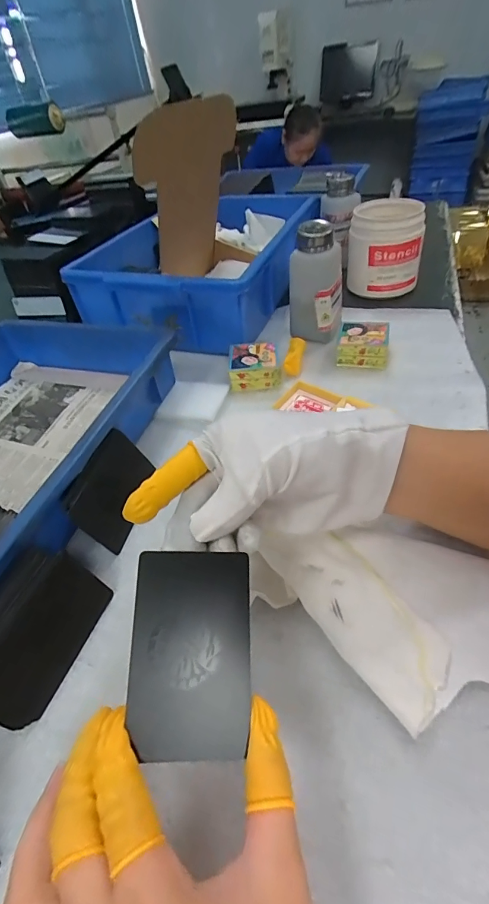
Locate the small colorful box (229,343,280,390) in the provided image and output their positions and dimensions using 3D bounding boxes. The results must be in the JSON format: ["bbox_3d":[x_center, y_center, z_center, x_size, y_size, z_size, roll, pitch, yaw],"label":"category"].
[{"bbox_3d":[0.011,-0.098,0.468,0.053,0.026,0.052,-4,44,4],"label":"small colorful box"}]

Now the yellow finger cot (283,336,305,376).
[{"bbox_3d":[0.059,-0.113,0.484,0.019,0.013,0.057,8,60,15],"label":"yellow finger cot"}]

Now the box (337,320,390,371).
[{"bbox_3d":[0.136,-0.122,0.478,0.053,0.033,0.051,6,46,14],"label":"box"}]

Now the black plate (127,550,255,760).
[{"bbox_3d":[-0.024,0.089,0.191,0.053,0.004,0.084,3,67,-8],"label":"black plate"}]

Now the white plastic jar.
[{"bbox_3d":[0.195,-0.280,0.577,0.096,0.104,0.086,6,46,14],"label":"white plastic jar"}]

